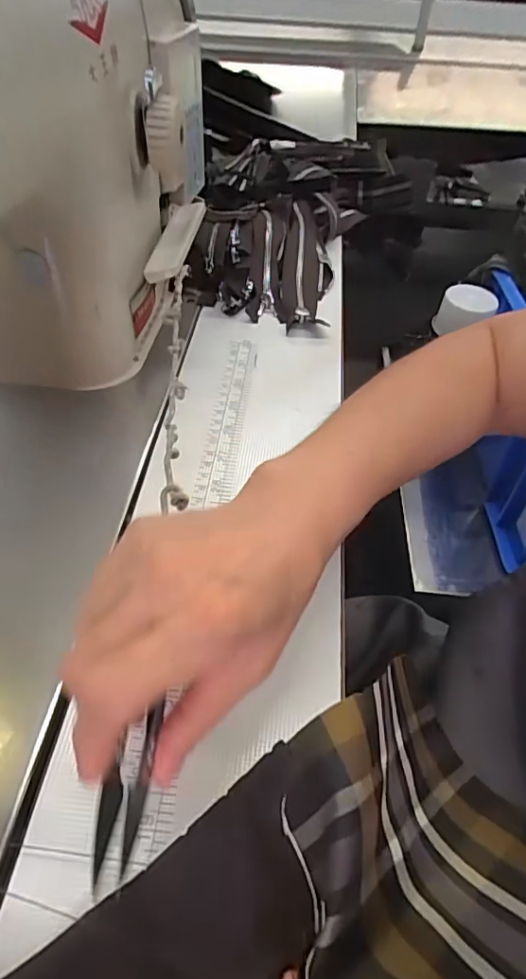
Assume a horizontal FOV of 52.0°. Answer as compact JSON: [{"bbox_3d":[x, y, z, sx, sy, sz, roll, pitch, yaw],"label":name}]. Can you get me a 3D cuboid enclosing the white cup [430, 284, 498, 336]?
[{"bbox_3d":[0.238,-0.205,0.628,0.063,0.042,0.052,-11,50,-14],"label":"white cup"}]

